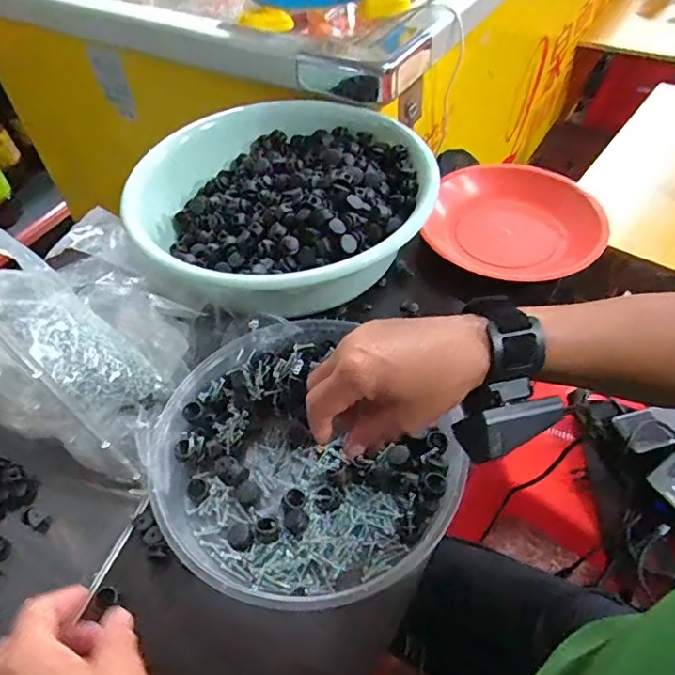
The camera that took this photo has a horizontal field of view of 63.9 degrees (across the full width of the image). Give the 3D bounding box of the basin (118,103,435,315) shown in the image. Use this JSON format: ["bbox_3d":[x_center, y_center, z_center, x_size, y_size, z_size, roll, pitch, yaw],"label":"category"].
[{"bbox_3d":[-0.048,-0.131,0.550,0.267,0.078,0.295,31,58,26],"label":"basin"}]

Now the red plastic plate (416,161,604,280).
[{"bbox_3d":[0.199,-0.134,0.594,0.174,0.045,0.174,-2,50,2],"label":"red plastic plate"}]

